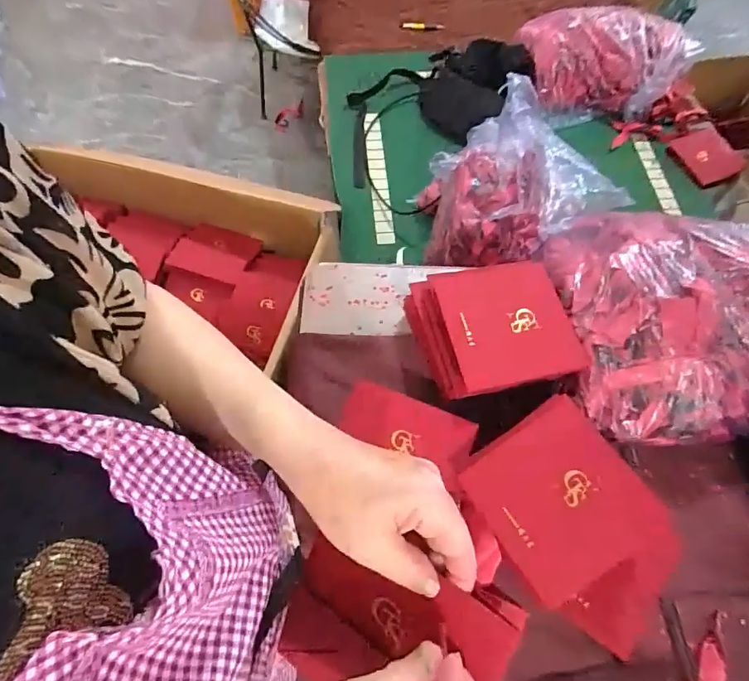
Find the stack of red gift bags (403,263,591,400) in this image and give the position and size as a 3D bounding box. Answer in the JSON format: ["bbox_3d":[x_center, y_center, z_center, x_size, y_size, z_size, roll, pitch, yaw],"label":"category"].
[{"bbox_3d":[0.137,-0.015,0.563,0.163,0.061,0.161,-12,63,-8],"label":"stack of red gift bags"}]

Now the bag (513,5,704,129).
[{"bbox_3d":[0.573,-0.690,1.187,0.410,0.165,0.223,5,62,1],"label":"bag"}]

